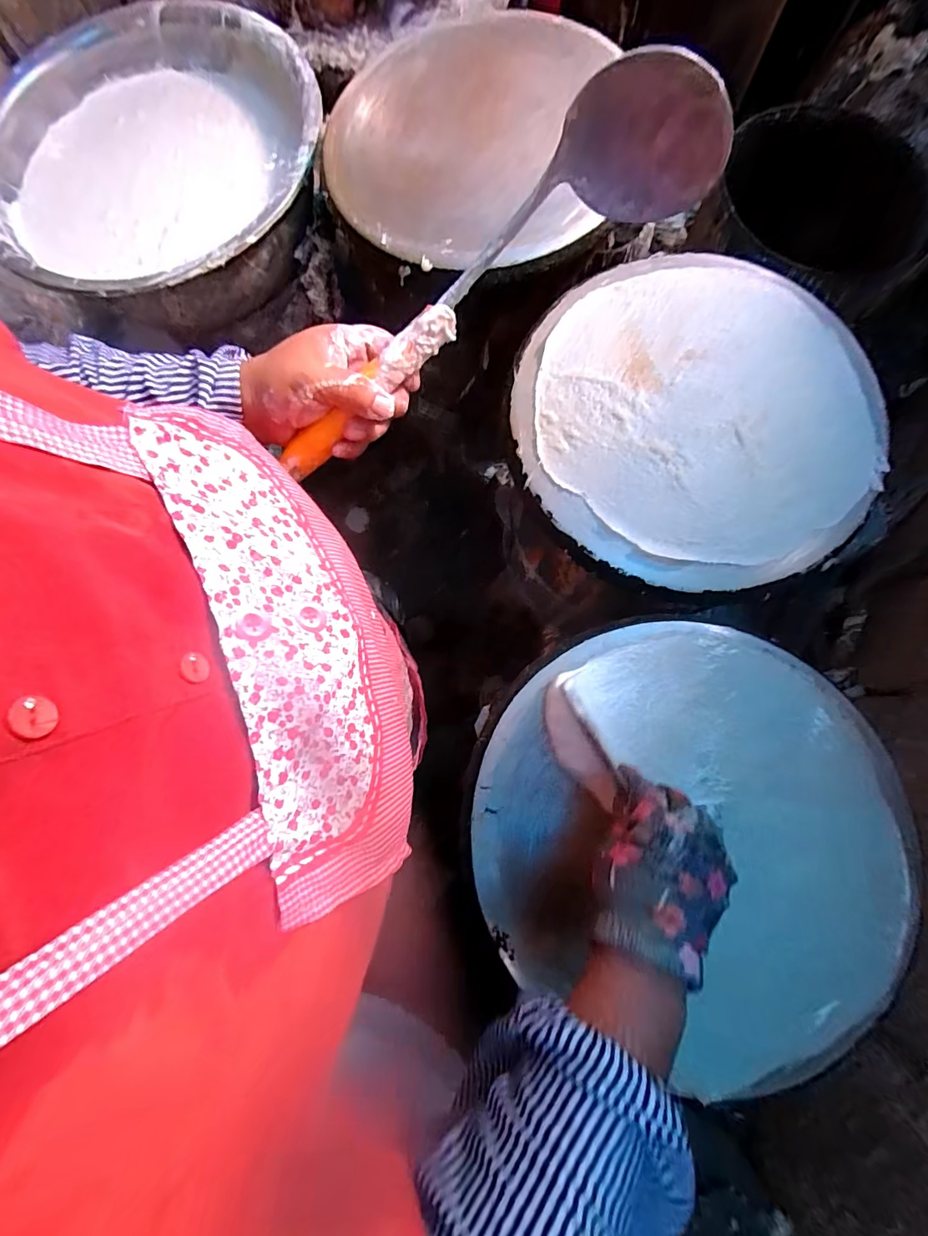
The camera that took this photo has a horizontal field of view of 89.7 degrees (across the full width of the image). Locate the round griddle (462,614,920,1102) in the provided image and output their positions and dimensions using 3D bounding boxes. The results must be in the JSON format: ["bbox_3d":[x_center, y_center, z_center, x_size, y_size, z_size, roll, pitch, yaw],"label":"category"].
[{"bbox_3d":[0.195,0.177,0.399,0.359,0.024,0.340,0,78,1],"label":"round griddle"}]

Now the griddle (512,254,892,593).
[{"bbox_3d":[0.242,-0.215,0.471,0.352,0.027,0.372,0,84,-3],"label":"griddle"}]

